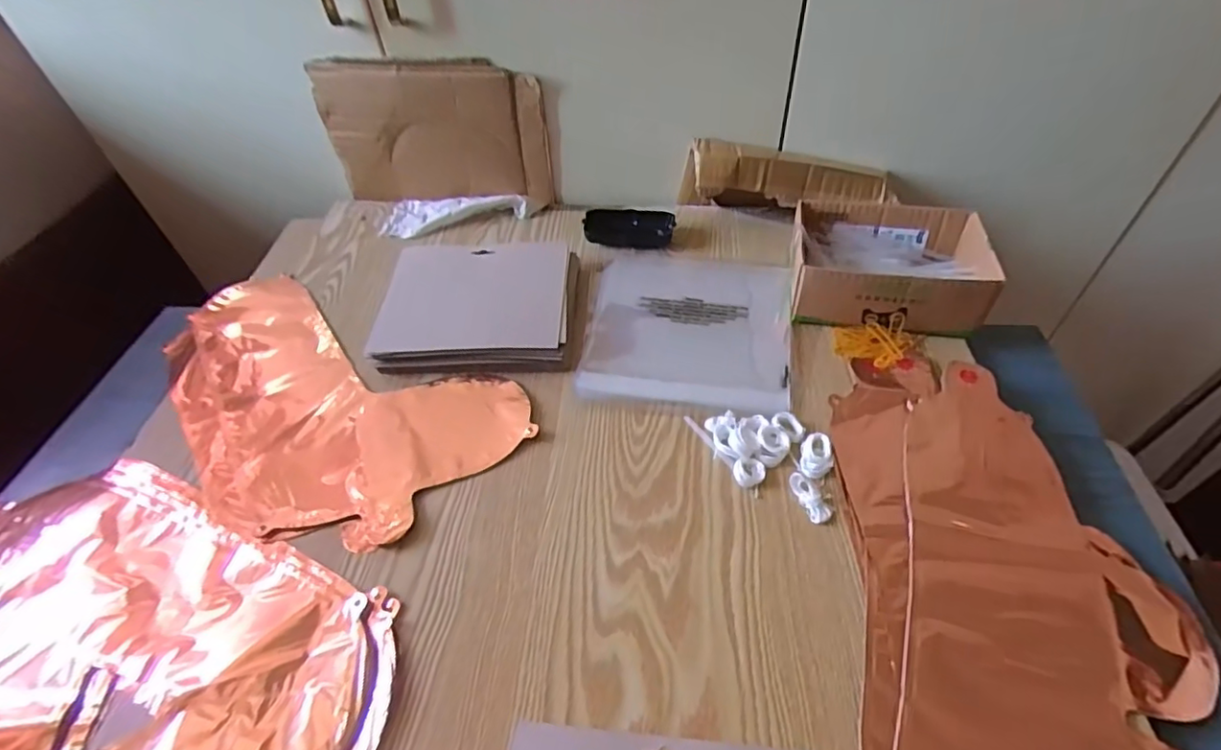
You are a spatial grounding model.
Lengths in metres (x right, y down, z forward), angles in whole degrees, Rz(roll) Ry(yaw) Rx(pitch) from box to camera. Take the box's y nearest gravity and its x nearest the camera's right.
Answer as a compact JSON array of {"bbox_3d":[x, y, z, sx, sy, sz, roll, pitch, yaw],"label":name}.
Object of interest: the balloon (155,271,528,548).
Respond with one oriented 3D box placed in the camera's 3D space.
[{"bbox_3d":[-0.299,0.023,0.568,0.417,0.010,0.217,23,53,23],"label":"balloon"}]

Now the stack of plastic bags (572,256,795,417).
[{"bbox_3d":[0.083,-0.057,0.624,0.209,0.009,0.228,7,48,10],"label":"stack of plastic bags"}]

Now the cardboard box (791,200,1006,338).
[{"bbox_3d":[0.283,-0.115,0.608,0.182,0.062,0.139,6,48,10],"label":"cardboard box"}]

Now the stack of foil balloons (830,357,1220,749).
[{"bbox_3d":[0.281,0.161,0.395,0.219,0.023,0.435,5,48,9],"label":"stack of foil balloons"}]

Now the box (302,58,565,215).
[{"bbox_3d":[-0.217,-0.291,0.728,0.276,0.173,0.033,4,48,7],"label":"box"}]

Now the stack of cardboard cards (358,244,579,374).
[{"bbox_3d":[-0.143,-0.079,0.632,0.206,0.035,0.182,-1,47,3],"label":"stack of cardboard cards"}]

